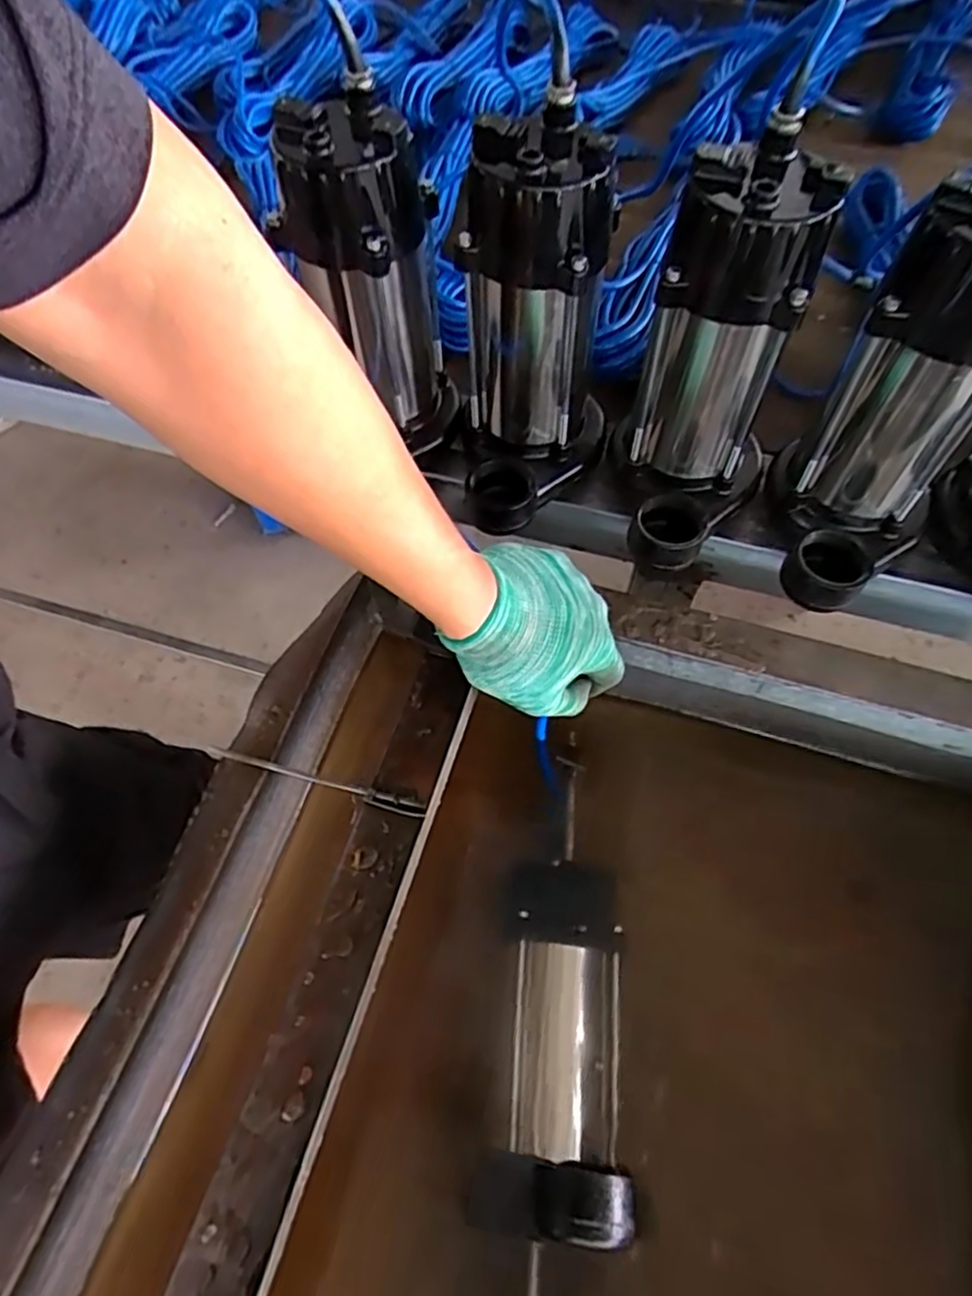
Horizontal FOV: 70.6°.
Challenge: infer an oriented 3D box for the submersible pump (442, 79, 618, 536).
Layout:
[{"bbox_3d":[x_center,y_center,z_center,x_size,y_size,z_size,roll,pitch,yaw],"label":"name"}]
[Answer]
[{"bbox_3d":[0.027,-0.215,0.486,0.095,0.226,0.151,37,67,20],"label":"submersible pump"}]

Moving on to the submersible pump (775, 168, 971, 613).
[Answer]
[{"bbox_3d":[0.263,-0.147,0.449,0.101,0.239,0.146,34,65,18],"label":"submersible pump"}]

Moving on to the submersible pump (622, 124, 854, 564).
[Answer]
[{"bbox_3d":[0.153,-0.183,0.470,0.108,0.234,0.163,20,62,12],"label":"submersible pump"}]

